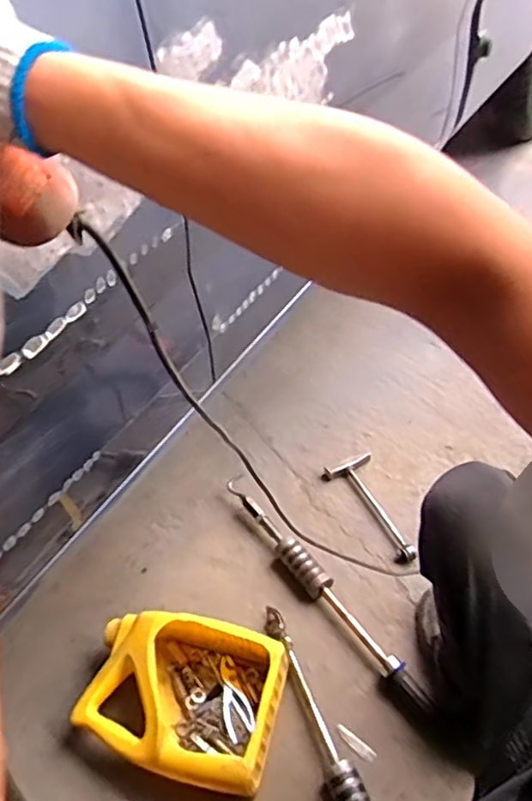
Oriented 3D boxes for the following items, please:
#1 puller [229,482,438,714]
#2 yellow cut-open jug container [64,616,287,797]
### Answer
[{"bbox_3d":[0.098,0.324,1.049,0.053,0.040,0.553,-32,54,-20],"label":"puller"},{"bbox_3d":[-0.128,0.443,0.923,0.280,0.101,0.209,8,51,12],"label":"yellow cut-open jug container"}]

